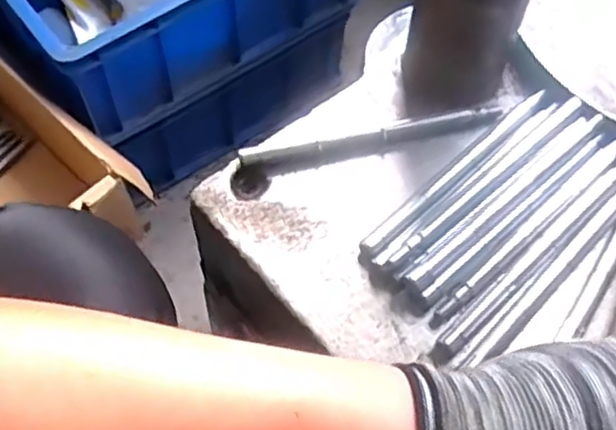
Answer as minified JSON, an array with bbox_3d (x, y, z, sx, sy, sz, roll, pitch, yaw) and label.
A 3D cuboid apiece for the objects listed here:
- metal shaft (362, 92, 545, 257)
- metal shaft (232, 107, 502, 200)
[{"bbox_3d":[0.088,-0.027,0.437,0.155,0.007,0.010,-39,68,-22],"label":"metal shaft"},{"bbox_3d":[0.036,-0.042,0.452,0.165,0.015,0.021,-17,62,-12],"label":"metal shaft"}]

